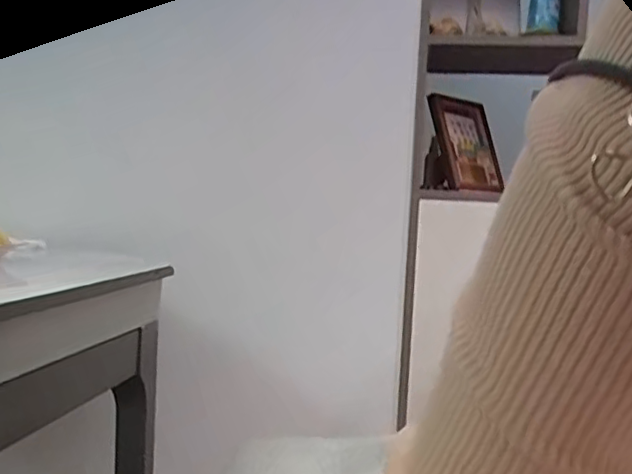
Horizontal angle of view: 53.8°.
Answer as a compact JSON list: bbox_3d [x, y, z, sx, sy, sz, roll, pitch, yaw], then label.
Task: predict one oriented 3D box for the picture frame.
[{"bbox_3d":[0.340,-0.207,1.410,0.170,0.225,0.028,-3,-17,-30],"label":"picture frame"}]

